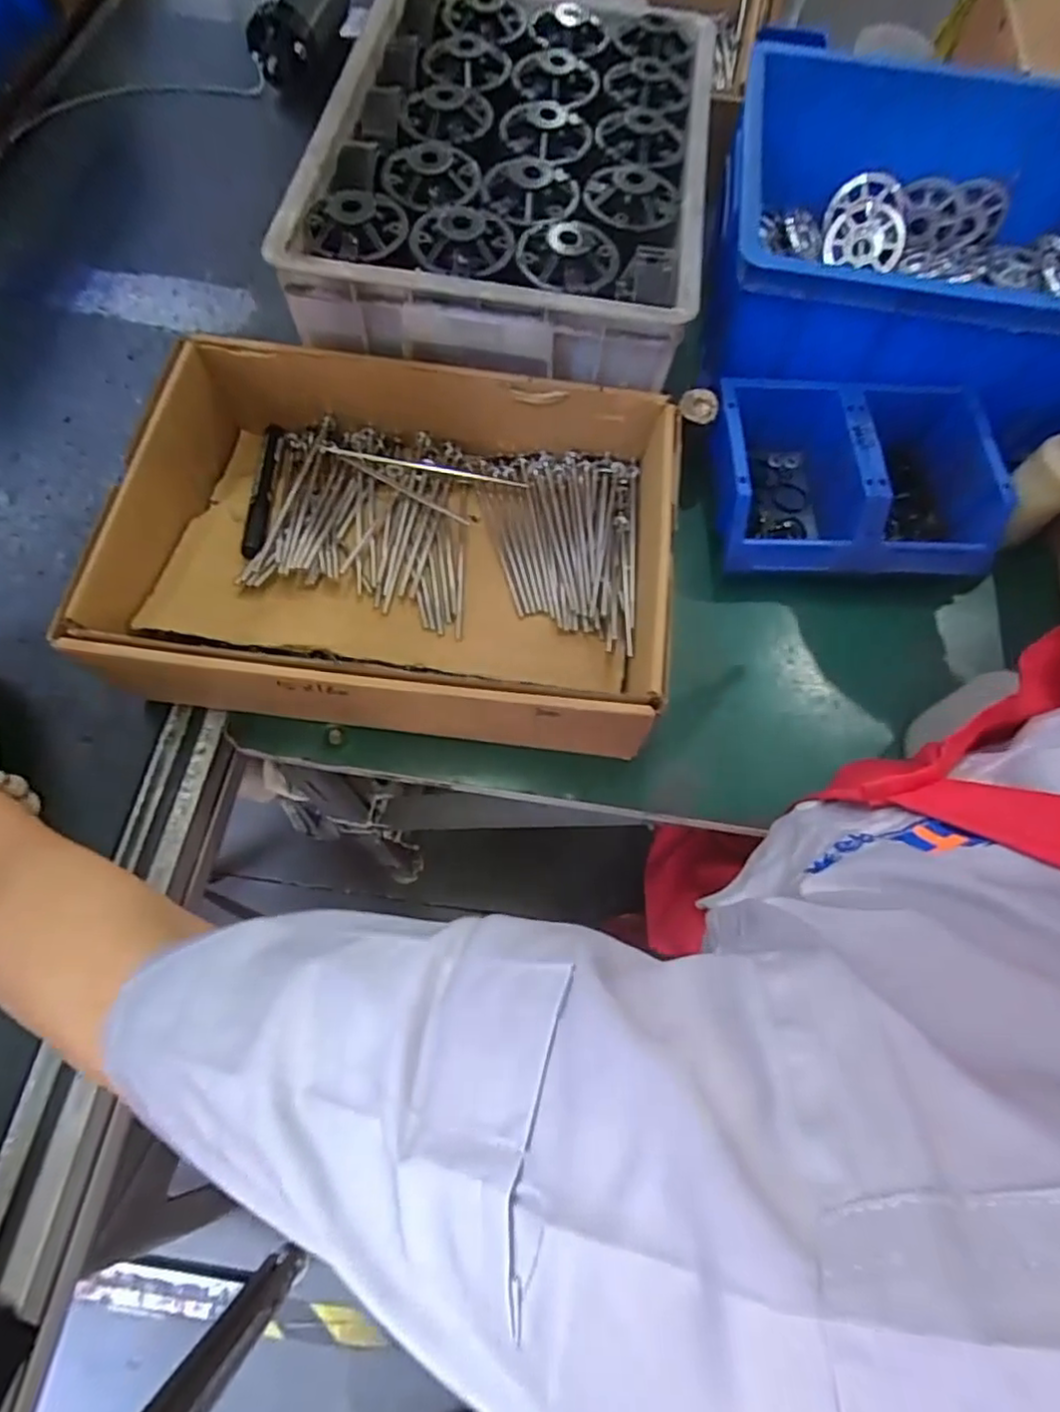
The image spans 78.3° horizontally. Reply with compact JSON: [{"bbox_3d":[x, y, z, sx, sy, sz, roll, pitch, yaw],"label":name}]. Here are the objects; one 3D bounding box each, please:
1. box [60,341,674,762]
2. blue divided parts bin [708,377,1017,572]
[{"bbox_3d":[-0.085,-0.115,0.487,0.356,0.104,0.261,6,67,0],"label":"box"},{"bbox_3d":[0.260,-0.182,0.537,0.218,0.081,0.147,1,67,-2],"label":"blue divided parts bin"}]

